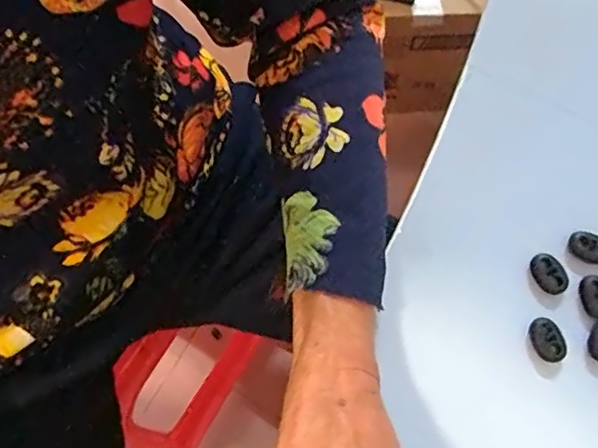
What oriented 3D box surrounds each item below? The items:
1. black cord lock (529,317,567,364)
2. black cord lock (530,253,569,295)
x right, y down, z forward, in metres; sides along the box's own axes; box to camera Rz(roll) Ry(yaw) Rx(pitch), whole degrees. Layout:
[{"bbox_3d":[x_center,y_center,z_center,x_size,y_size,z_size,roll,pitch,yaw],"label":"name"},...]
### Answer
[{"bbox_3d":[0.126,0.058,0.294,0.015,0.005,0.022,-21,71,-6],"label":"black cord lock"},{"bbox_3d":[0.130,0.026,0.304,0.015,0.004,0.022,-21,71,-6],"label":"black cord lock"}]

